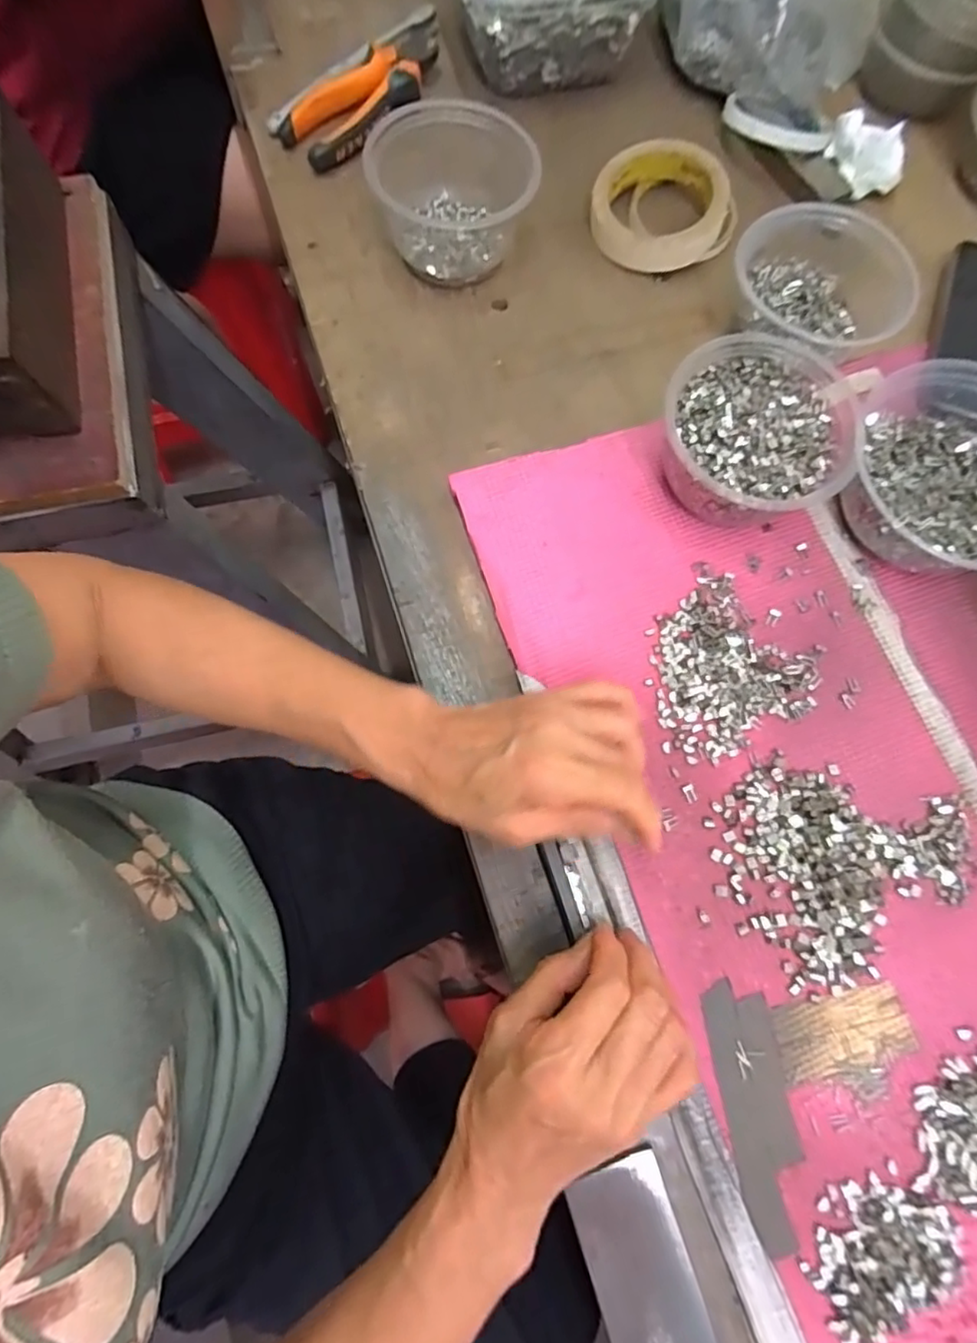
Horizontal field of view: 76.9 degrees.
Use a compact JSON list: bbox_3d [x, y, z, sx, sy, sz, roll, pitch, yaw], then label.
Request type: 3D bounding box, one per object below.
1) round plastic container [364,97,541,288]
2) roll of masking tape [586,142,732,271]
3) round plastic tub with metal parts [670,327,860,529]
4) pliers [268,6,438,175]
[{"bbox_3d":[-0.026,-0.341,0.443,0.113,0.061,0.113,1,75,-2],"label":"round plastic container"},{"bbox_3d":[0.133,-0.352,0.467,0.101,0.034,0.095,1,75,-2],"label":"roll of masking tape"},{"bbox_3d":[0.168,-0.153,0.391,0.116,0.056,0.132,20,75,3],"label":"round plastic tub with metal parts"},{"bbox_3d":[-0.089,-0.464,0.487,0.065,0.023,0.168,42,77,8],"label":"pliers"}]

